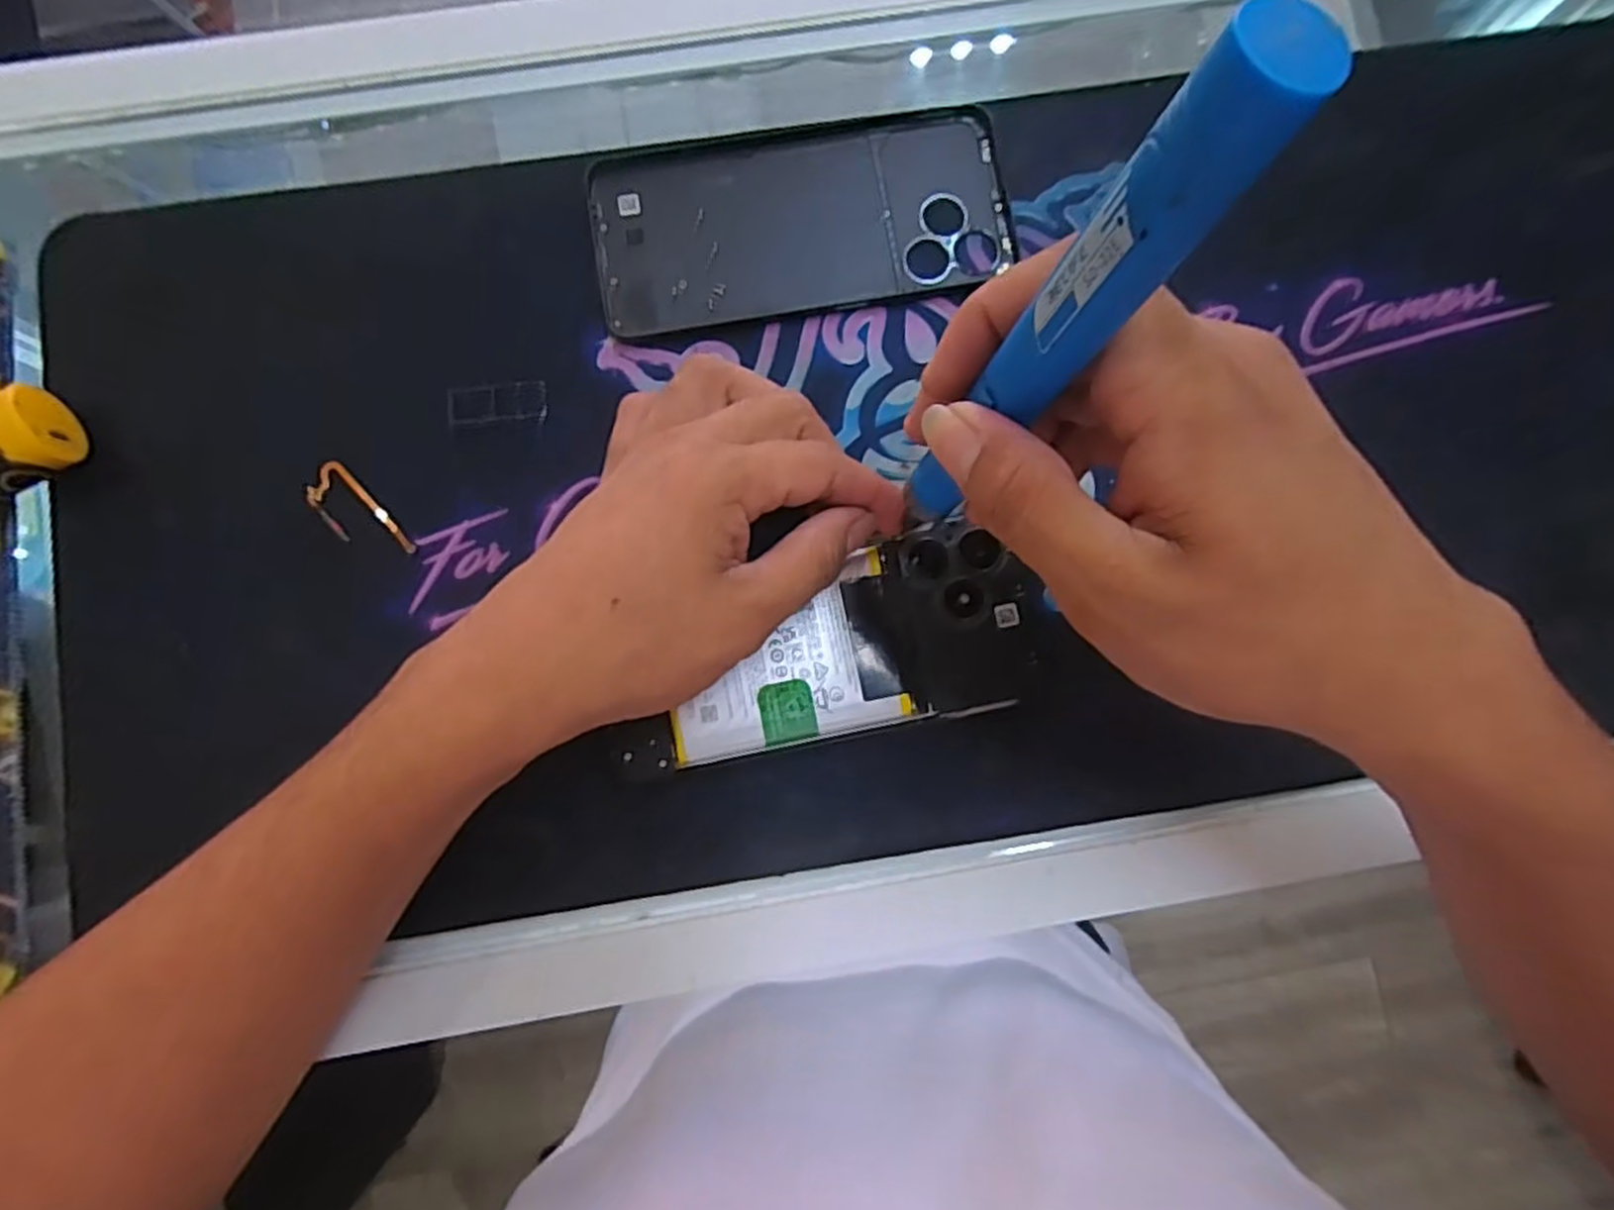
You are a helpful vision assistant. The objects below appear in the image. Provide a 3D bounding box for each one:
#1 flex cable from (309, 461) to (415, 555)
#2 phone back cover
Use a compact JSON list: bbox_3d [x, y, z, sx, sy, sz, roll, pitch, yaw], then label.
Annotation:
[{"bbox_3d":[-0.173,-0.033,0.301,0.019,0.004,0.047,-43,86,-5],"label":"flex cable"},{"bbox_3d":[-0.002,-0.157,0.316,0.165,0.004,0.080,-8,84,-2],"label":"phone back cover"}]

